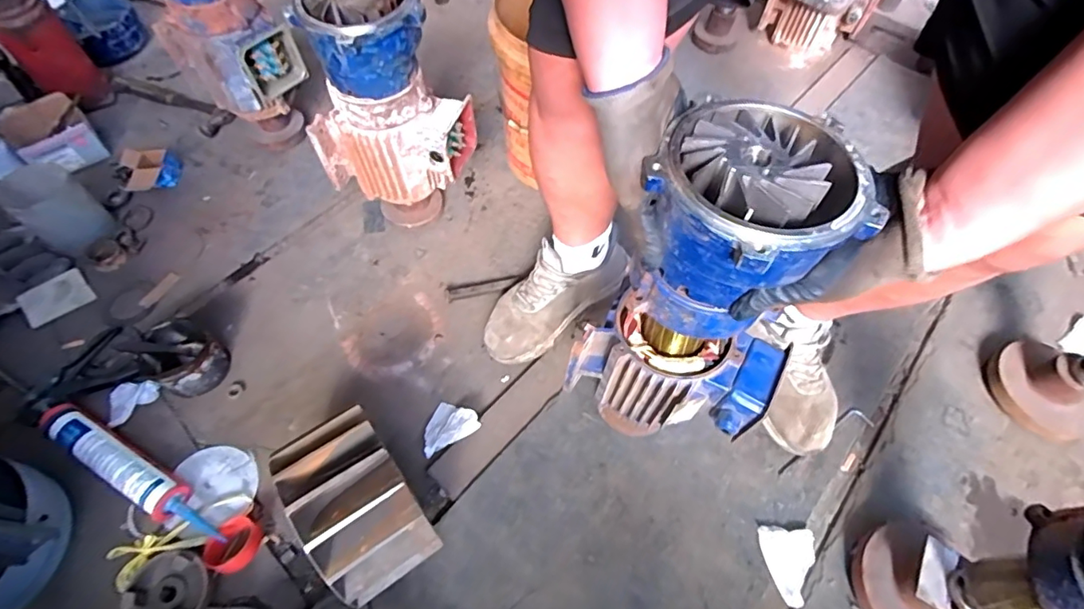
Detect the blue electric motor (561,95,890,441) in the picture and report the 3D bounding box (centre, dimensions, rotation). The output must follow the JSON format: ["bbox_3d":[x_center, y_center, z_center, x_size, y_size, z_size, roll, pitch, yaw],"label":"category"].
[{"bbox_3d":[0.161,0.011,0.553,0.209,0.385,0.156,9,53,4],"label":"blue electric motor"}]

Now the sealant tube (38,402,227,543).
[{"bbox_3d":[-0.597,0.246,0.769,0.335,0.048,0.054,25,60,15],"label":"sealant tube"}]

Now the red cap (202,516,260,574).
[{"bbox_3d":[-0.423,0.333,0.730,0.071,0.028,0.069,13,47,30],"label":"red cap"}]

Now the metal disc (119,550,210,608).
[{"bbox_3d":[-0.488,0.377,0.687,0.102,0.030,0.098,-4,57,-3],"label":"metal disc"}]

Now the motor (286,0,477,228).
[{"bbox_3d":[-0.230,-0.281,0.854,0.201,0.424,0.171,25,62,13],"label":"motor"}]

